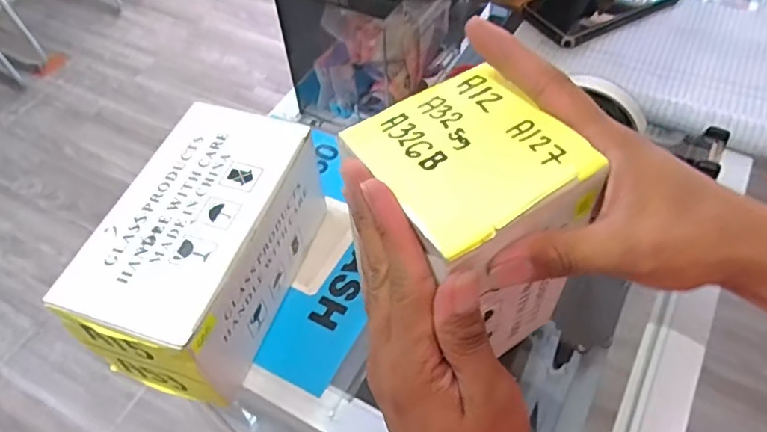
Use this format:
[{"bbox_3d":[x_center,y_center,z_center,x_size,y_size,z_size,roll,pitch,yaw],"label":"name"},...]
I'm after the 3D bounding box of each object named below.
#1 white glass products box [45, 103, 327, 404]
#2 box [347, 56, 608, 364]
[{"bbox_3d":[-0.109,0.025,0.382,0.111,0.092,0.176,16,57,15],"label":"white glass products box"},{"bbox_3d":[0.045,0.007,0.322,0.093,0.133,0.094,-28,57,-16],"label":"box"}]

